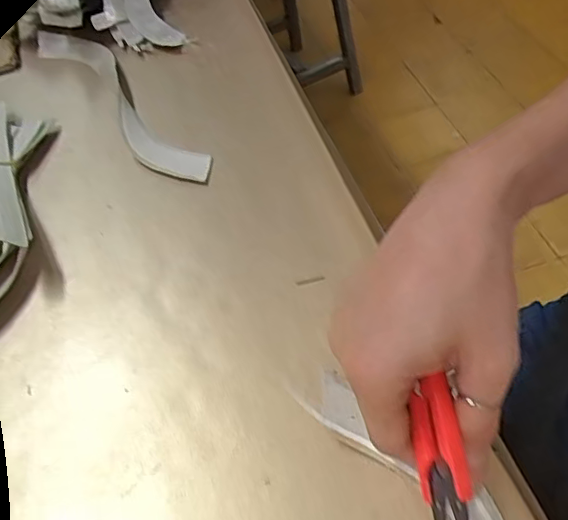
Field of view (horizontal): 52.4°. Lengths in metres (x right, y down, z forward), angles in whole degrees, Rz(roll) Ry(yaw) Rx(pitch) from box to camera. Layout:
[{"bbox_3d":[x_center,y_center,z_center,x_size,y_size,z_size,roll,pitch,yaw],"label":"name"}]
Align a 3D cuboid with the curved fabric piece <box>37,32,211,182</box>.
[{"bbox_3d":[-0.143,-0.142,0.489,0.049,0.005,0.289,-33,53,-18],"label":"curved fabric piece"}]

